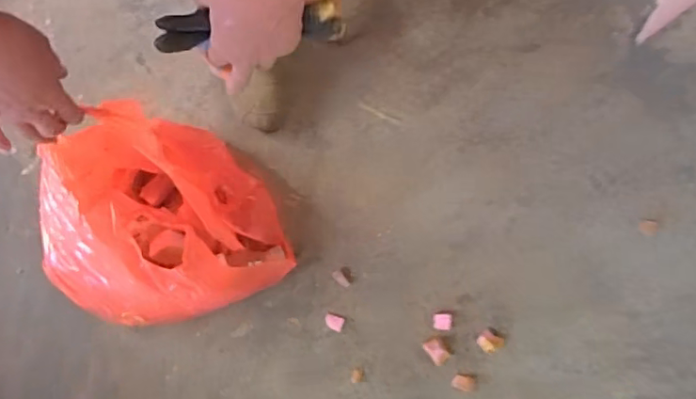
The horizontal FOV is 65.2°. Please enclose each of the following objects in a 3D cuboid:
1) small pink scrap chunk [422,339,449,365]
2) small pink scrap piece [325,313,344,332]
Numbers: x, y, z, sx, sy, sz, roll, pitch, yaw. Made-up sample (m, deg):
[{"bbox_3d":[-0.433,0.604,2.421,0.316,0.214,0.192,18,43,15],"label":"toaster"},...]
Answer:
[{"bbox_3d":[0.130,0.220,0.797,0.028,0.018,0.037,-37,79,-5],"label":"small pink scrap chunk"},{"bbox_3d":[-0.022,0.185,0.822,0.029,0.004,0.022,20,81,5],"label":"small pink scrap piece"}]

